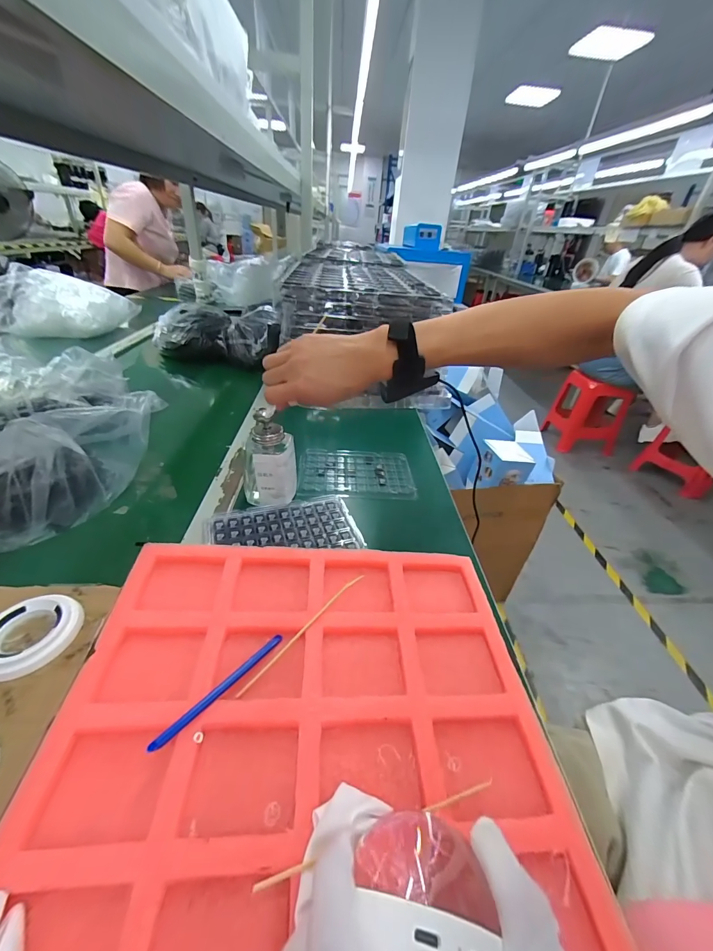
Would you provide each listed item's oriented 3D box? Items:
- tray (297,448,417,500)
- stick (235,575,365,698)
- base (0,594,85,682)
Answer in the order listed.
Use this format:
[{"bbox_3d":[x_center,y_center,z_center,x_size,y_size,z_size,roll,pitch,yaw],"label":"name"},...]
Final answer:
[{"bbox_3d":[0.000,-0.004,0.549,0.170,0.013,0.116,2,35,-4],"label":"tray"},{"bbox_3d":[-0.042,0.127,0.304,0.006,0.004,0.141,28,41,30],"label":"stick"},{"bbox_3d":[-0.270,0.130,0.295,0.065,0.013,0.071,3,35,-2],"label":"base"}]

